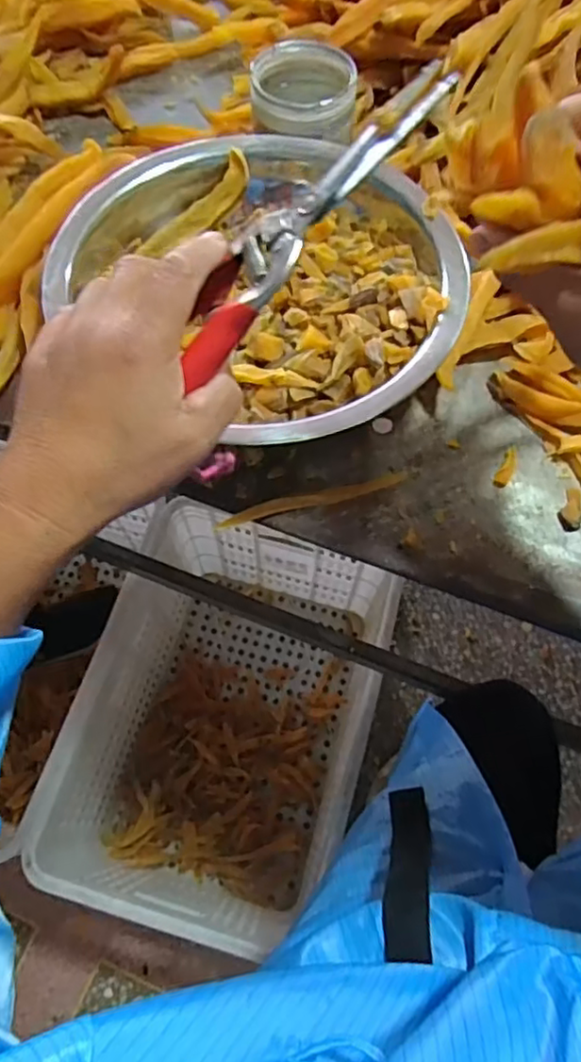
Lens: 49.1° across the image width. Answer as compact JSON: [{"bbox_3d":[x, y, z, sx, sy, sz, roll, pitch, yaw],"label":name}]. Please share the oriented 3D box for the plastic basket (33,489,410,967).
[{"bbox_3d":[-0.088,0.267,0.929,0.345,0.301,0.514,15,67,7],"label":"plastic basket"}]

